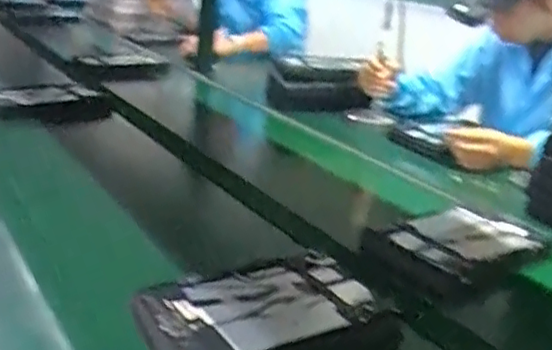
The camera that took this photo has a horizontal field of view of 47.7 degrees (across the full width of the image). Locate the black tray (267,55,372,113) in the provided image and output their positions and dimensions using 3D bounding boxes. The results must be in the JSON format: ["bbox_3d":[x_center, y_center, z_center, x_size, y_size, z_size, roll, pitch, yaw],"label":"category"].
[{"bbox_3d":[0.101,-0.205,1.501,0.261,0.122,0.077,9,21,7],"label":"black tray"}]

